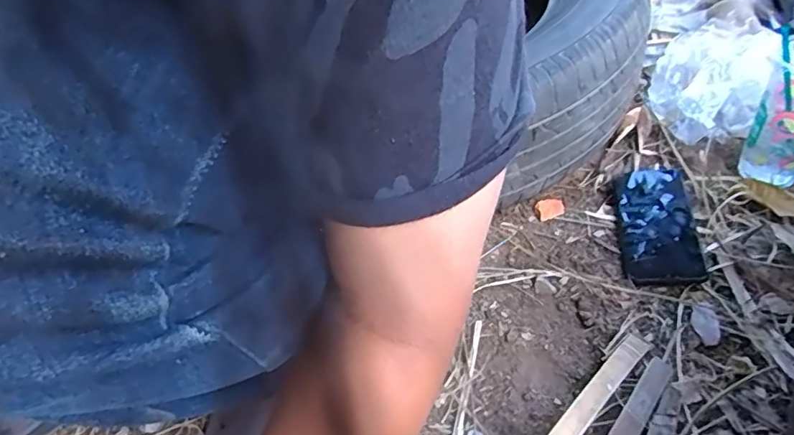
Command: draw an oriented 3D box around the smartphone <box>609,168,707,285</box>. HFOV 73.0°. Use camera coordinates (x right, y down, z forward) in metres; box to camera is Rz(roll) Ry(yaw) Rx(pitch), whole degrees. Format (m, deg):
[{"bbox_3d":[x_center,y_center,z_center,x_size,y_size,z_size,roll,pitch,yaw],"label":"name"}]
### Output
[{"bbox_3d":[0.284,-0.002,0.590,0.074,0.014,0.180,3,43,12],"label":"smartphone"}]

